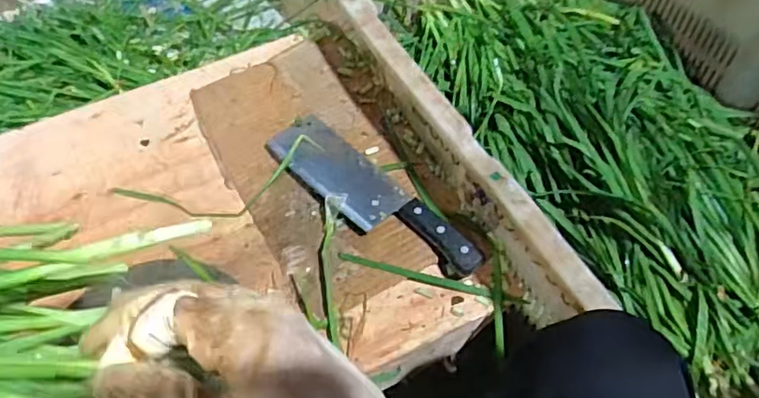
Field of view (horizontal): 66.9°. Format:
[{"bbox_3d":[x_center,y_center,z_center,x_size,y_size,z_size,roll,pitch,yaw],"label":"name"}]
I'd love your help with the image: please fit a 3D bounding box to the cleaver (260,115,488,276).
[{"bbox_3d":[-0.009,-0.002,0.611,0.267,0.029,0.071,37,65,24],"label":"cleaver"}]

